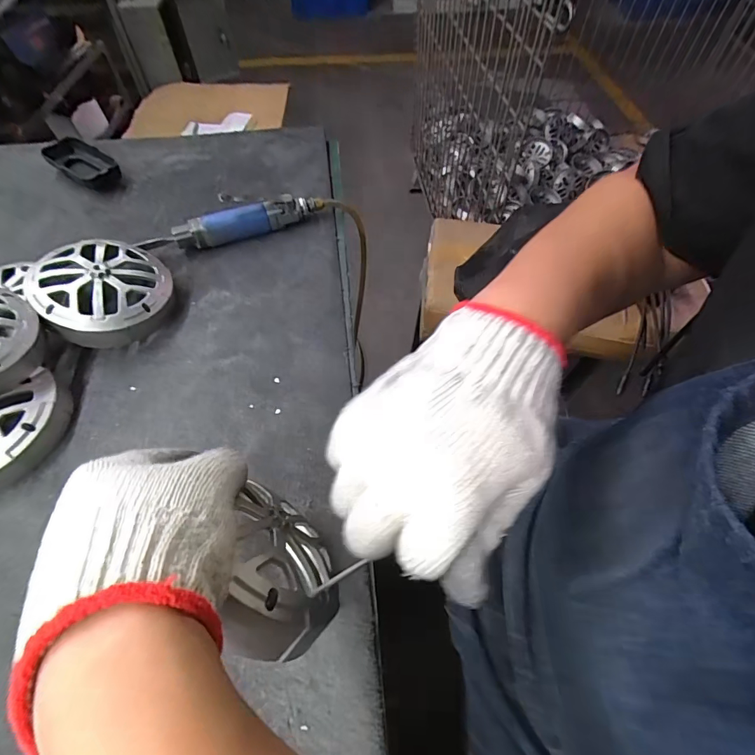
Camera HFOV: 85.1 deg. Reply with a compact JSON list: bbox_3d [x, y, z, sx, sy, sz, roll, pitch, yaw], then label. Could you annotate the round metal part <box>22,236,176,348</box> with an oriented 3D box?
[{"bbox_3d":[-0.264,-0.088,0.400,0.114,0.033,0.111,-36,84,-34],"label":"round metal part"}]

